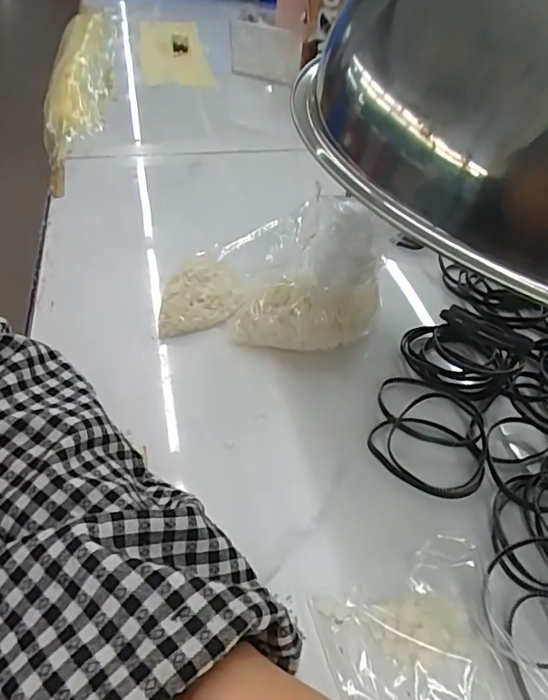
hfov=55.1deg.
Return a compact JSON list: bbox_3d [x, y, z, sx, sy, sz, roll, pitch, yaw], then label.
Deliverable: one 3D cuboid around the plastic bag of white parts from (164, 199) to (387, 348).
[{"bbox_3d":[-0.001,-0.060,0.365,0.148,0.090,0.092,13,45,10],"label":"plastic bag of white parts"}]

